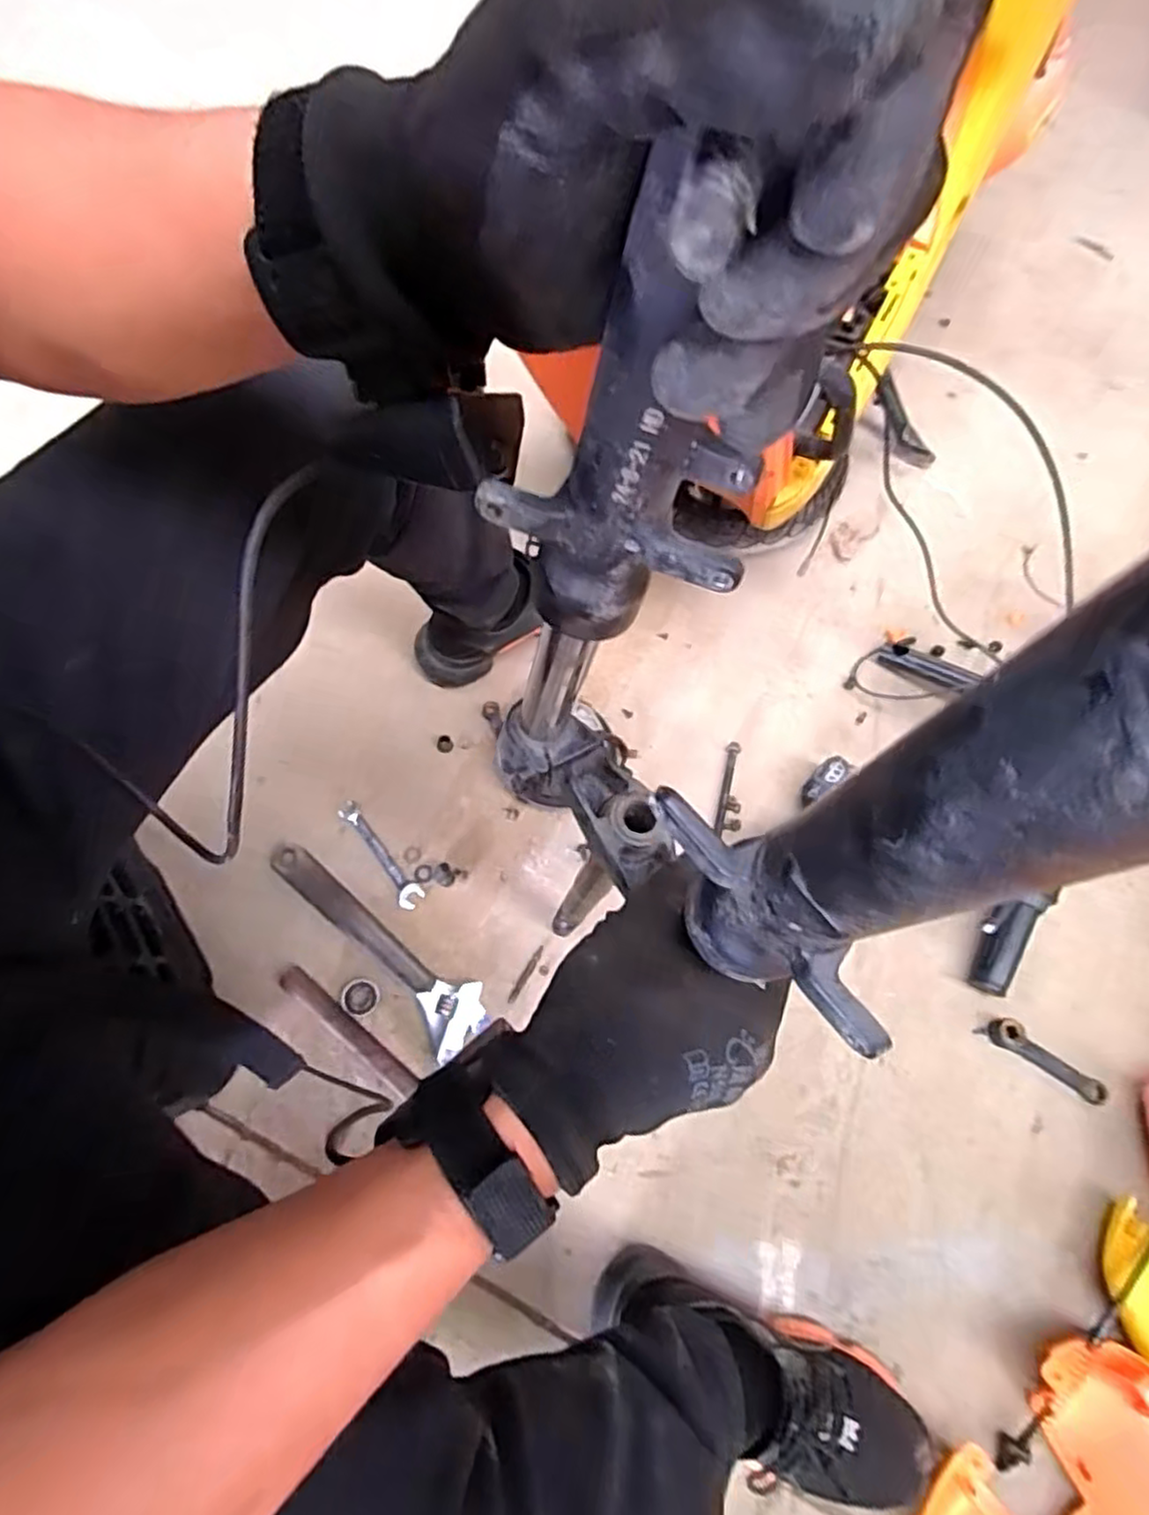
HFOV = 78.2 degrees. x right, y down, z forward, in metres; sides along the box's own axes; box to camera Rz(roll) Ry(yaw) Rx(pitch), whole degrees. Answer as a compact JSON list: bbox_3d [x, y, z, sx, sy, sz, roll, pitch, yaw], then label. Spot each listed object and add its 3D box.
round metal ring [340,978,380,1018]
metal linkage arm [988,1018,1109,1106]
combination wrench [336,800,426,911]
[{"bbox_3d":[-0.205,0.229,0.675,0.033,0.010,0.033,1,66,-3],"label":"round metal ring"},{"bbox_3d":[0.482,0.307,0.714,0.128,0.016,0.028,30,68,10],"label":"metal linkage arm"},{"bbox_3d":[-0.200,0.098,0.727,0.025,0.006,0.131,-35,72,-17],"label":"combination wrench"}]

